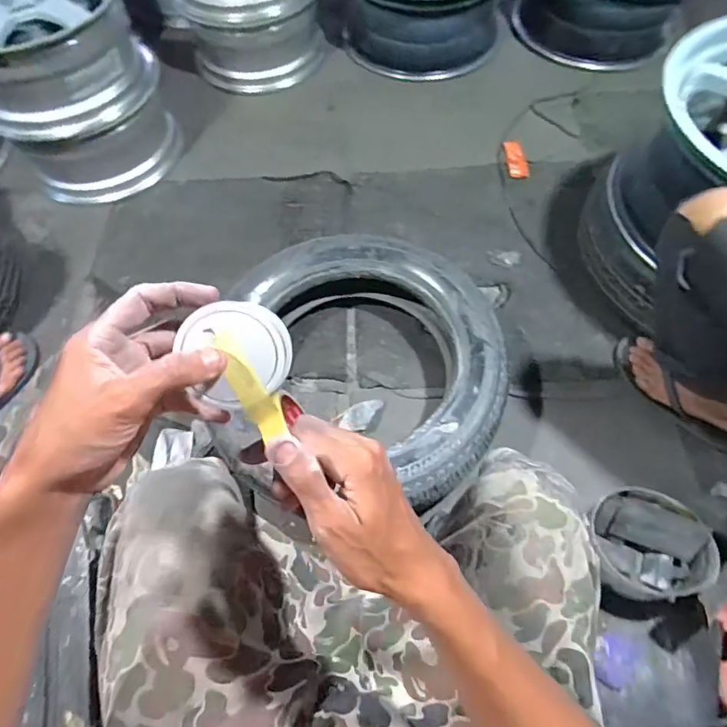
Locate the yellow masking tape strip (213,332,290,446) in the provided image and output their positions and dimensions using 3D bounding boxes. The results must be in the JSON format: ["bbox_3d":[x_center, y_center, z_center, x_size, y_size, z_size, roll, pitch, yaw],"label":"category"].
[{"bbox_3d":[-0.071,0.015,0.301,0.020,0.076,0.007,-29,26,-11],"label":"yellow masking tape strip"}]

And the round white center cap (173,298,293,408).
[{"bbox_3d":[-0.076,-0.009,0.300,0.067,0.014,0.061,-1,91,-28],"label":"round white center cap"}]

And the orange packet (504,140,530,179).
[{"bbox_3d":[0.380,-0.510,1.187,0.047,0.016,0.123,-4,63,2],"label":"orange packet"}]

